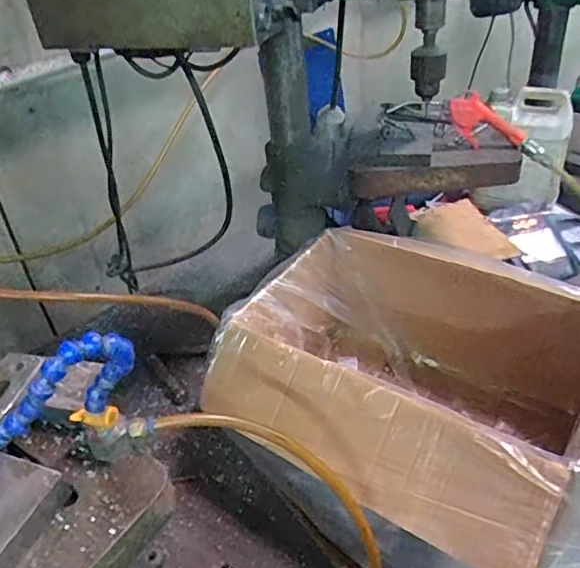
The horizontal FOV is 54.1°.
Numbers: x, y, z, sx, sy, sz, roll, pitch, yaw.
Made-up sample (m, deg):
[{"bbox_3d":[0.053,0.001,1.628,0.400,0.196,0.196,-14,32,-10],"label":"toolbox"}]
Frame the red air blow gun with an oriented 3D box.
[{"bbox_3d":[0.307,-0.252,0.896,0.122,0.068,0.031,26,39,-3],"label":"red air blow gun"}]

